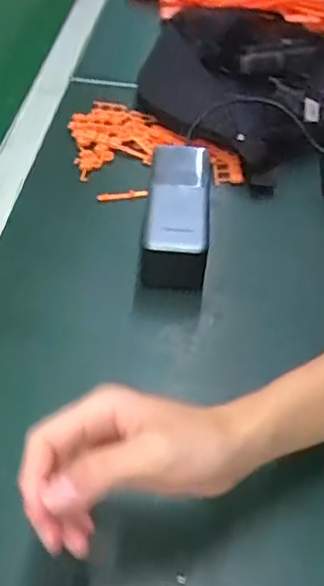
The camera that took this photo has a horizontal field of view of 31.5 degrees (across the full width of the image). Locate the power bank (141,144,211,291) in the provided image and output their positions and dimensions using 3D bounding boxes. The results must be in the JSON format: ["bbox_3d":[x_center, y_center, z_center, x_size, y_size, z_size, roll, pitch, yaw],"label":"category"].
[{"bbox_3d":[0.012,-0.070,0.508,0.058,0.055,0.139,4,49,2],"label":"power bank"}]

